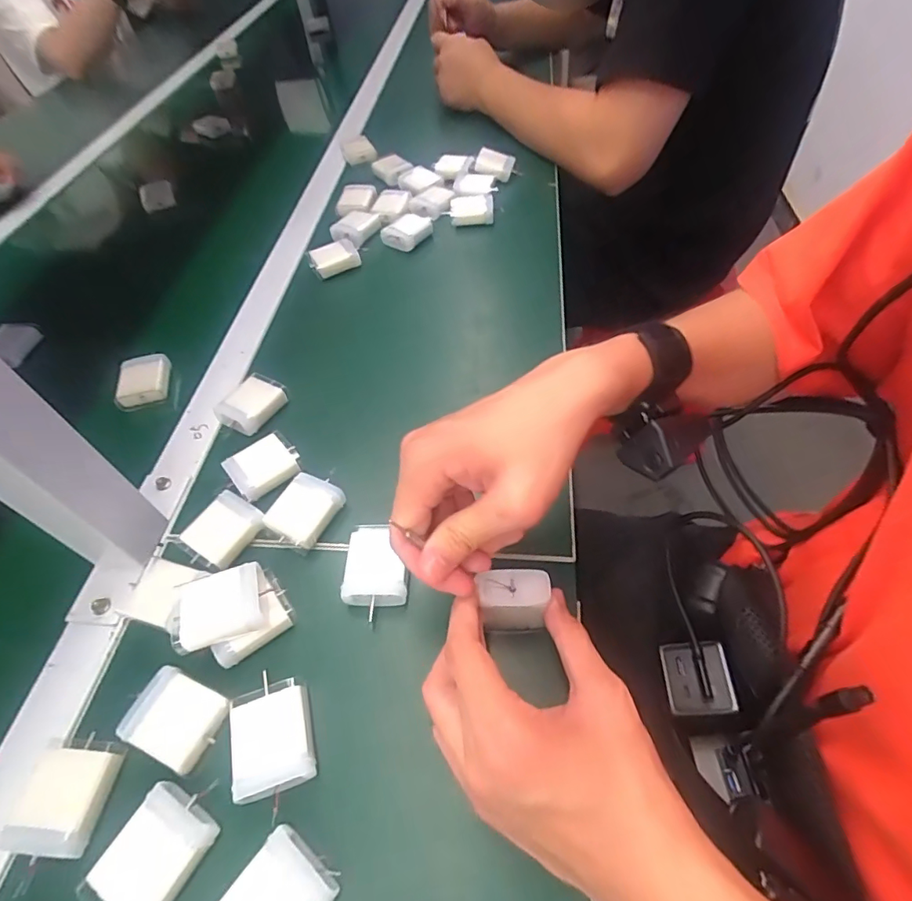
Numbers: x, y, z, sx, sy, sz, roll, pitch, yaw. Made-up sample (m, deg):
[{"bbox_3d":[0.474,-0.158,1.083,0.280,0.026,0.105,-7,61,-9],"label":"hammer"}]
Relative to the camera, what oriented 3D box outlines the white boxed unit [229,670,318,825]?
[{"bbox_3d":[-0.100,0.159,0.278,0.043,0.013,0.057,-20,54,-9],"label":"white boxed unit"}]

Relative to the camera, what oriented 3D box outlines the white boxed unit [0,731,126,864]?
[{"bbox_3d":[-0.211,0.183,0.269,0.045,0.010,0.050,1,54,6],"label":"white boxed unit"}]

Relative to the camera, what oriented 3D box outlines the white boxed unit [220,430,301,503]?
[{"bbox_3d":[-0.149,0.011,0.392,0.050,0.011,0.044,-36,58,-19],"label":"white boxed unit"}]

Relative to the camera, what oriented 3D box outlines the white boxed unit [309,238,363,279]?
[{"bbox_3d":[-0.132,-0.208,0.543,0.053,0.019,0.036,-29,55,-14],"label":"white boxed unit"}]

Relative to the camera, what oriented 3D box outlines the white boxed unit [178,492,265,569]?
[{"bbox_3d":[-0.167,0.057,0.363,0.044,0.015,0.047,26,60,22],"label":"white boxed unit"}]

